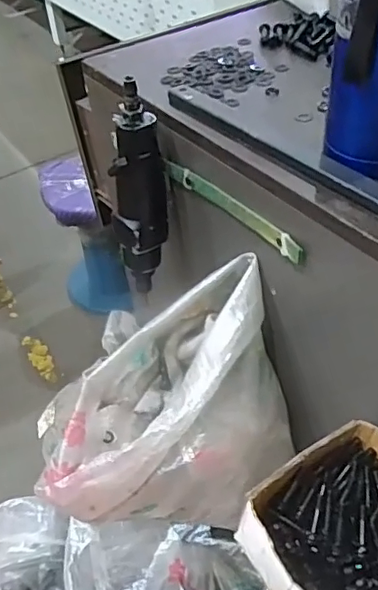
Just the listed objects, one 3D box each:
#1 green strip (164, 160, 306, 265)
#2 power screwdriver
[{"bbox_3d":[0.035,-0.082,0.501,0.007,0.022,0.187,-28,49,-22],"label":"green strip"},{"bbox_3d":[-0.049,-0.093,0.568,0.055,0.215,0.046,-7,44,-2],"label":"power screwdriver"}]

